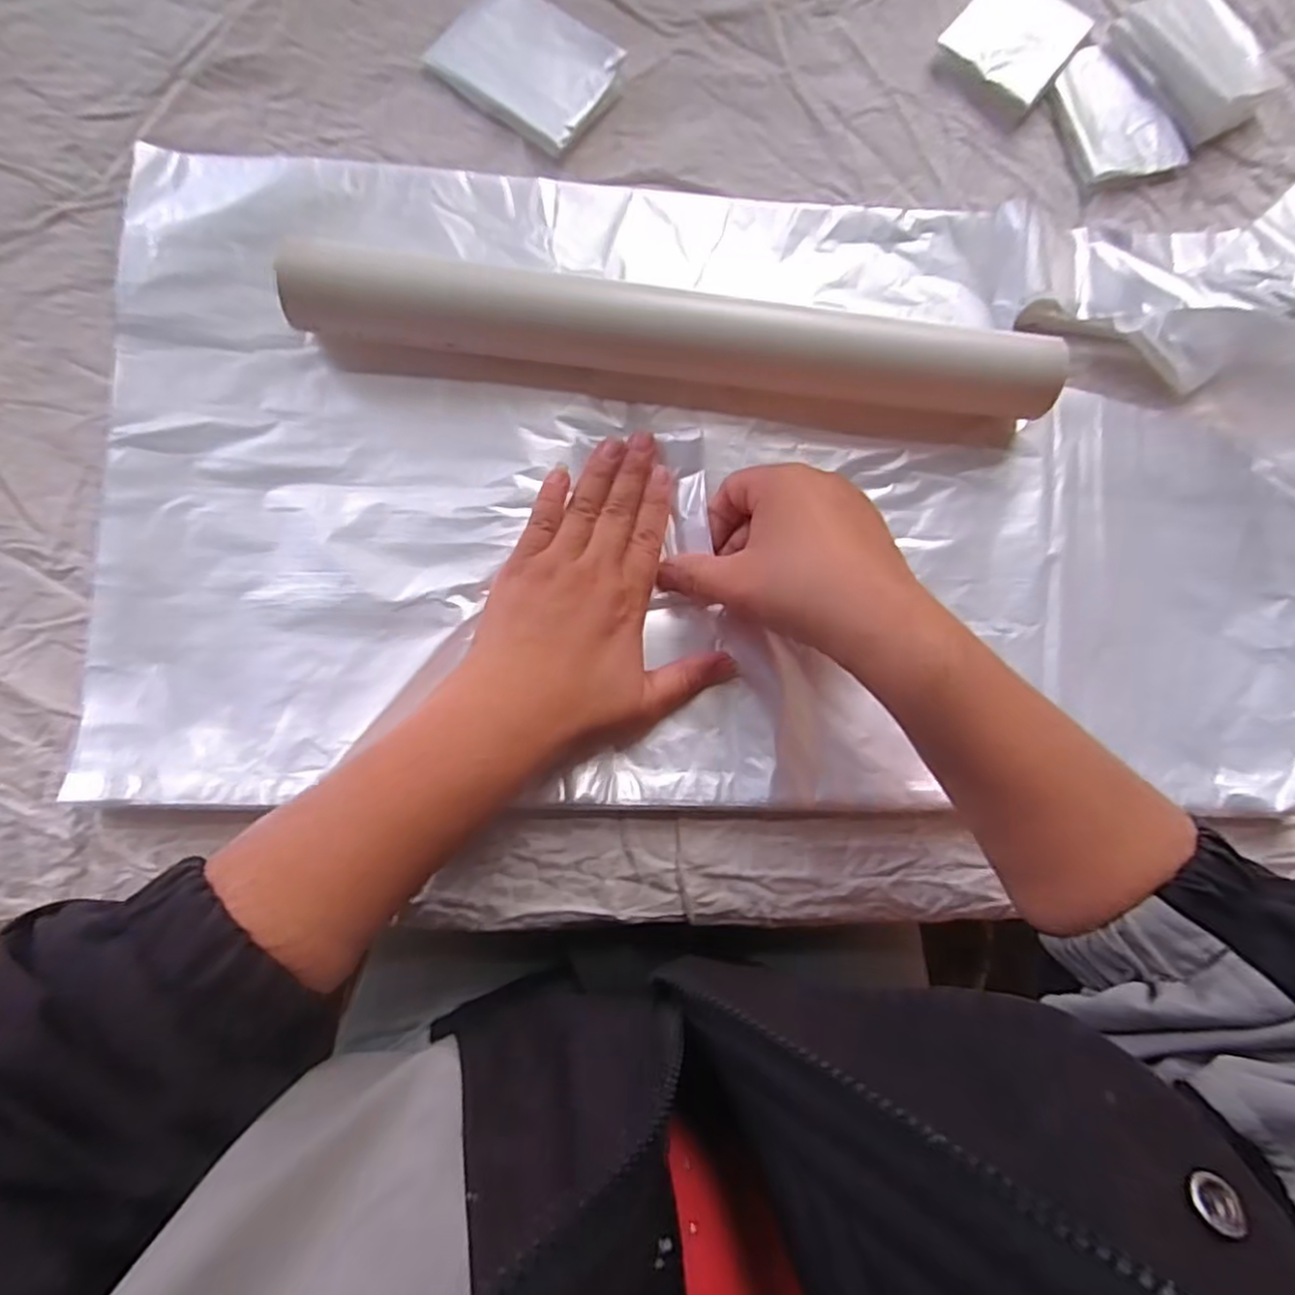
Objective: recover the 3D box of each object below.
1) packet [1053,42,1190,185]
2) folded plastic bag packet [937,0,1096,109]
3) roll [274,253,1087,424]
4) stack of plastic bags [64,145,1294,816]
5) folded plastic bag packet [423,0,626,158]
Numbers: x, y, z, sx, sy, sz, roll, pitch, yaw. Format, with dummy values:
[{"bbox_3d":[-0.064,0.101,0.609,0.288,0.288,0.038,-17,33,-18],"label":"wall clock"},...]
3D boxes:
[{"bbox_3d":[0.268,-0.305,0.406,0.060,0.008,0.079,-15,85,-7],"label":"packet"},{"bbox_3d":[0.213,-0.354,0.407,0.064,0.009,0.081,37,81,0],"label":"folded plastic bag packet"},{"bbox_3d":[0.019,-0.150,0.341,0.355,0.035,0.036,5,83,-5],"label":"roll"},{"bbox_3d":[0.066,-0.076,0.351,0.617,0.021,0.310,4,83,-5],"label":"stack of plastic bags"},{"bbox_3d":[-0.063,-0.308,0.375,0.086,0.013,0.064,34,81,-1],"label":"folded plastic bag packet"}]

